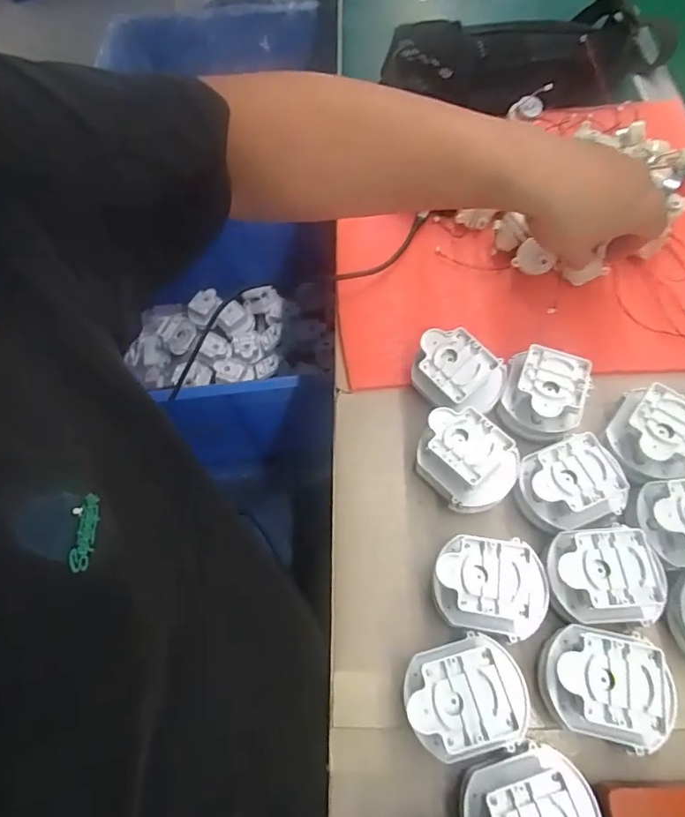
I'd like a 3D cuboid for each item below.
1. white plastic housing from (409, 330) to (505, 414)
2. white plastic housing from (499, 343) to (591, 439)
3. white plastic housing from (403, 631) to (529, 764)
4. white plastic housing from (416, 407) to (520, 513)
[{"bbox_3d":[0.087,-0.026,0.391,0.067,0.045,0.055,40,71,21],"label":"white plastic housing"},{"bbox_3d":[0.151,-0.012,0.385,0.058,0.041,0.064,16,65,12],"label":"white plastic housing"},{"bbox_3d":[0.071,0.169,0.301,0.069,0.048,0.058,-10,62,-2],"label":"white plastic housing"},{"bbox_3d":[0.088,0.039,0.368,0.070,0.050,0.061,39,71,21],"label":"white plastic housing"}]

